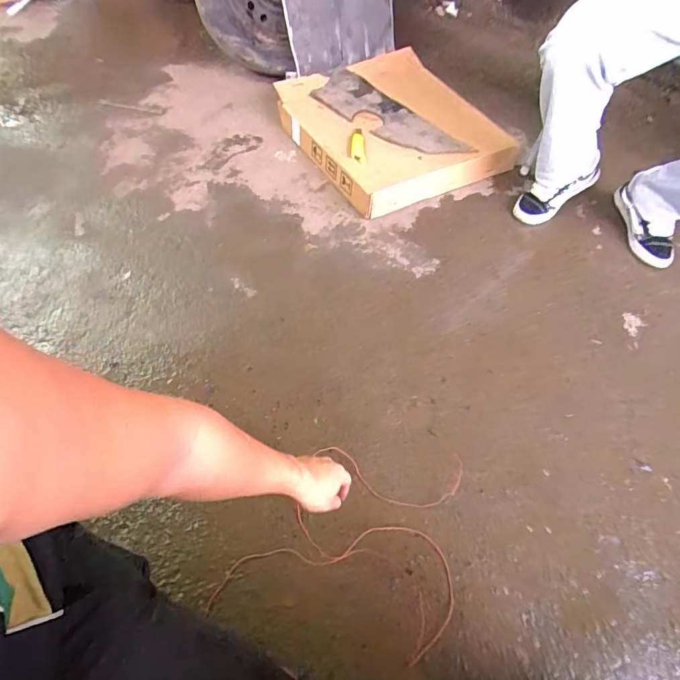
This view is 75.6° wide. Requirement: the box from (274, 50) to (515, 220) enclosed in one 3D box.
[{"bbox_3d":[0.174,-0.692,1.410,0.640,0.109,0.620,-24,60,-19],"label":"box"}]

